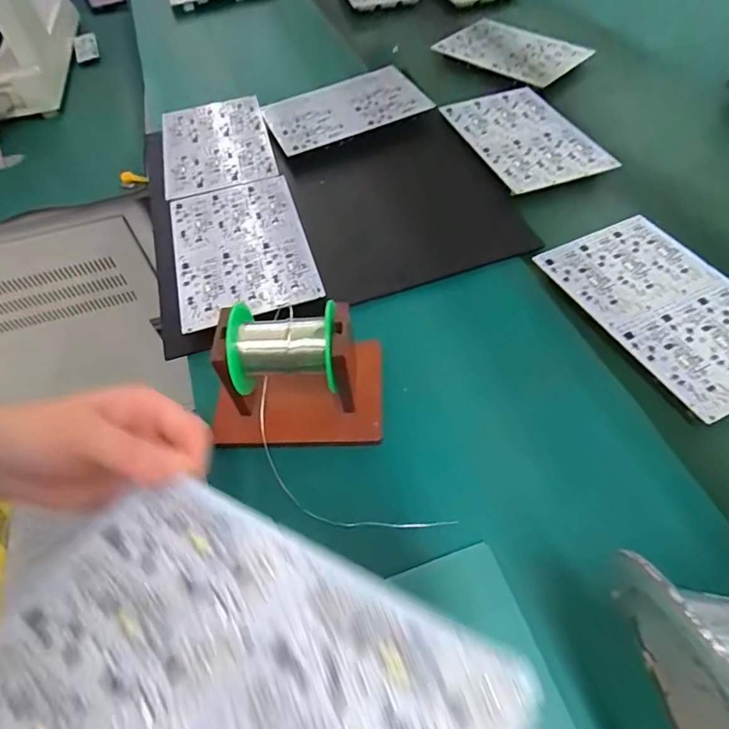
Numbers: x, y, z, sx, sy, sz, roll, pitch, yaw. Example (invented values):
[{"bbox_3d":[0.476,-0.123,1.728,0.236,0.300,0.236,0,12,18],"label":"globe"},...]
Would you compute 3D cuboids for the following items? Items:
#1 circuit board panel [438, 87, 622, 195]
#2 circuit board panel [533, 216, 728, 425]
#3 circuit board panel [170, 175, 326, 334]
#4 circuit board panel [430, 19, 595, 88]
[{"bbox_3d":[0.197,-0.289,0.581,0.133,0.005,0.198,-17,56,-8],"label":"circuit board panel"},{"bbox_3d":[0.274,-0.056,0.418,0.135,0.006,0.205,-24,58,-12],"label":"circuit board panel"},{"bbox_3d":[-0.133,-0.128,0.496,0.135,0.005,0.201,-16,56,-7],"label":"circuit board panel"},{"bbox_3d":[0.223,-0.478,0.706,0.141,0.008,0.196,-38,62,-20],"label":"circuit board panel"}]

